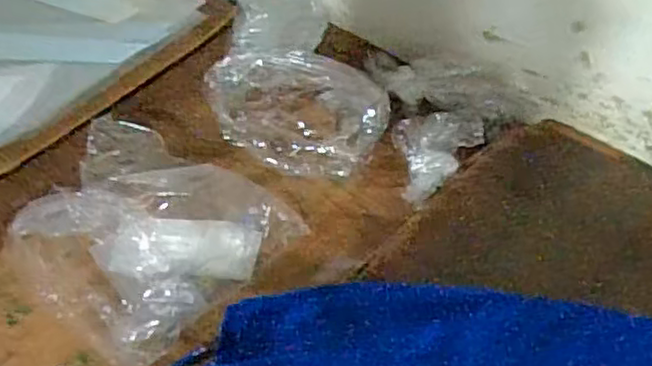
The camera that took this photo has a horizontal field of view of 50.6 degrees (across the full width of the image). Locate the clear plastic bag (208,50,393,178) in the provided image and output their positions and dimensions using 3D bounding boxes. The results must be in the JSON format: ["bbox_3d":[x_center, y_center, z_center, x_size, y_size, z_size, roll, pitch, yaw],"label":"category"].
[{"bbox_3d":[-0.029,-0.082,0.733,0.187,0.091,0.109,-3,50,3],"label":"clear plastic bag"}]

